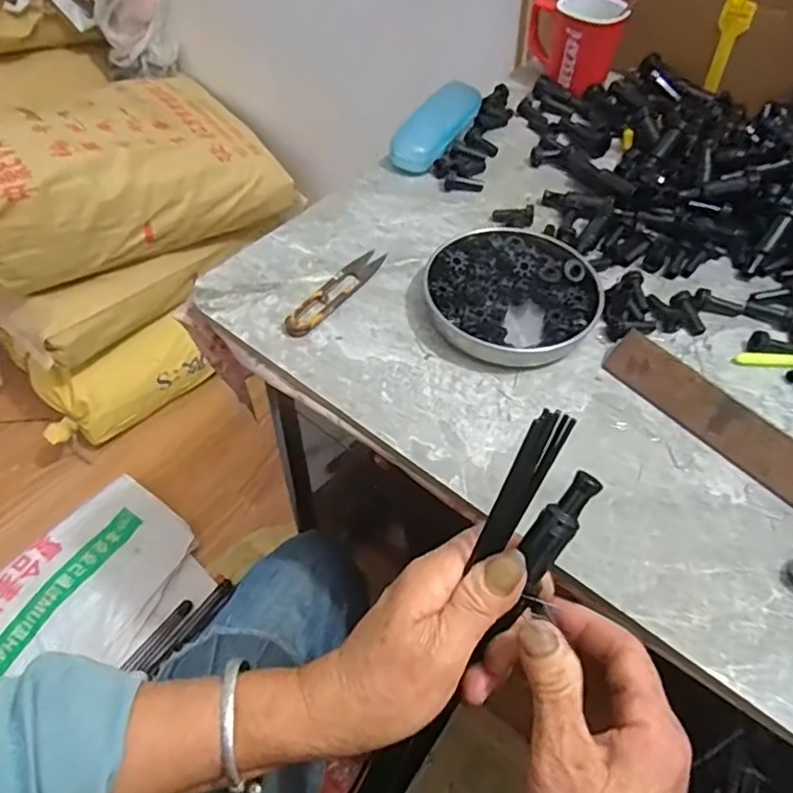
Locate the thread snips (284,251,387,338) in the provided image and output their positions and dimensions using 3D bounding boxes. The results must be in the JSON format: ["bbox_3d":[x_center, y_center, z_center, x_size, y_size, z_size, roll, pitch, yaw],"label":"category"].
[{"bbox_3d":[-0.050,-0.089,0.507,0.025,0.013,0.118,28,57,17],"label":"thread snips"}]

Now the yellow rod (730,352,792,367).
[{"bbox_3d":[0.295,-0.027,0.478,0.059,0.012,0.011,6,55,3],"label":"yellow rod"}]

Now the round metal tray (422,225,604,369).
[{"bbox_3d":[0.094,-0.086,0.494,0.132,0.023,0.134,1,54,-1],"label":"round metal tray"}]

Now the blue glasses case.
[{"bbox_3d":[0.049,-0.288,0.640,0.047,0.033,0.142,29,58,18],"label":"blue glasses case"}]

